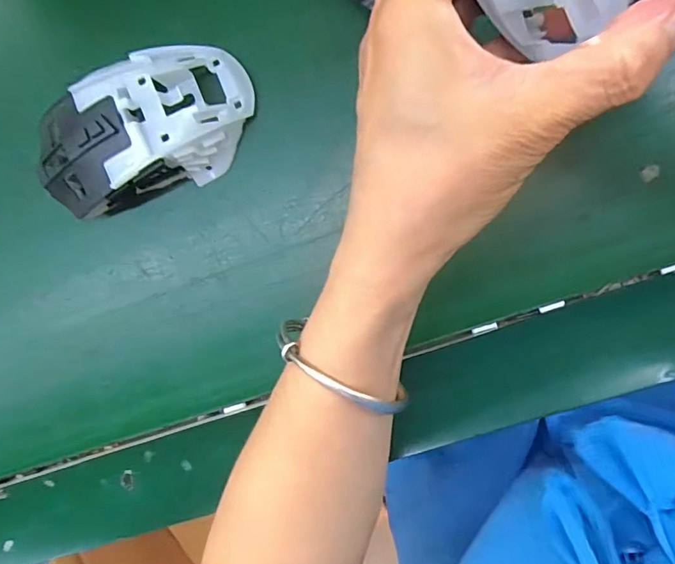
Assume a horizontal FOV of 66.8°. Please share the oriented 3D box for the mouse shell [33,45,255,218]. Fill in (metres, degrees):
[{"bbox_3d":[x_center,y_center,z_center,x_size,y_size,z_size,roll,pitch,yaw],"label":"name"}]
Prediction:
[{"bbox_3d":[-0.098,-0.075,0.257,0.114,0.042,0.062,-19,92,10],"label":"mouse shell"}]

